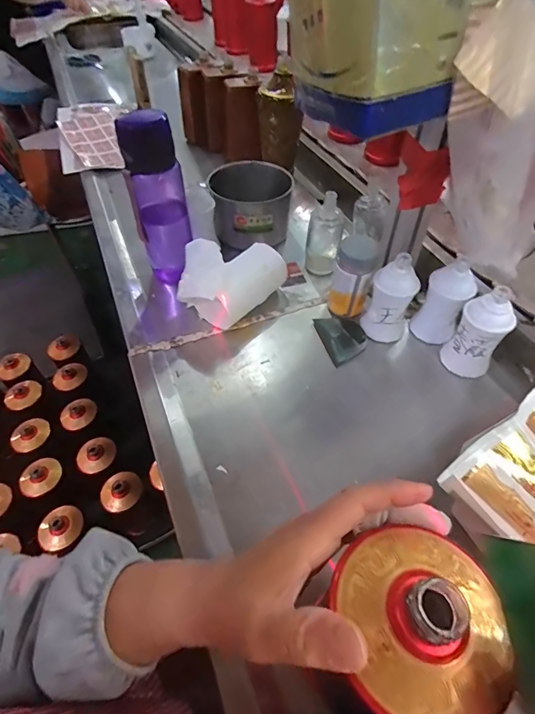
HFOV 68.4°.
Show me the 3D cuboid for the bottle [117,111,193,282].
[{"bbox_3d":[-0.148,-0.208,0.547,0.076,0.228,0.056,-16,53,-10],"label":"bottle"}]

